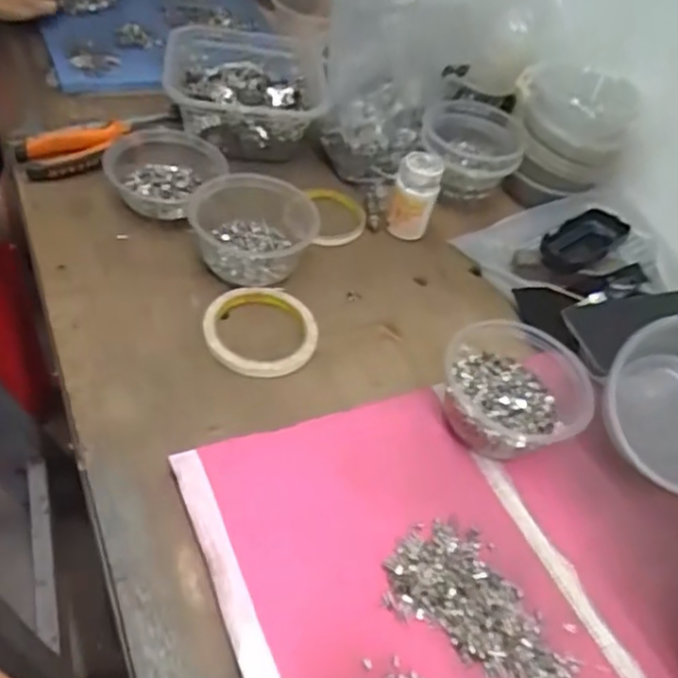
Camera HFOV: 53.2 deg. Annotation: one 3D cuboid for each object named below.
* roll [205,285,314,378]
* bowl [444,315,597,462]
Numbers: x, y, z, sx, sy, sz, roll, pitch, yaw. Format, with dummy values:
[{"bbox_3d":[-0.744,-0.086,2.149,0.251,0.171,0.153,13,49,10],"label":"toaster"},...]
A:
[{"bbox_3d":[-0.066,-0.013,0.587,0.099,0.016,0.100,7,47,-8],"label":"roll"},{"bbox_3d":[0.143,0.040,0.552,0.114,0.055,0.123,7,47,-8],"label":"bowl"}]

